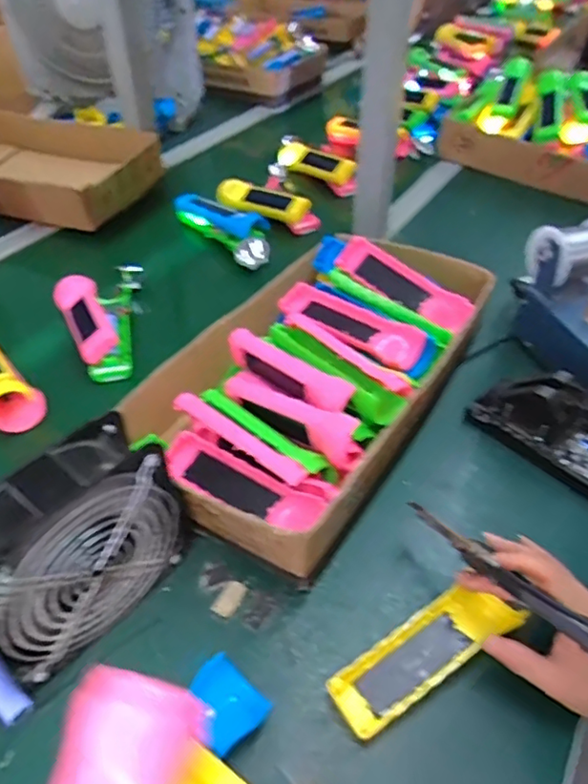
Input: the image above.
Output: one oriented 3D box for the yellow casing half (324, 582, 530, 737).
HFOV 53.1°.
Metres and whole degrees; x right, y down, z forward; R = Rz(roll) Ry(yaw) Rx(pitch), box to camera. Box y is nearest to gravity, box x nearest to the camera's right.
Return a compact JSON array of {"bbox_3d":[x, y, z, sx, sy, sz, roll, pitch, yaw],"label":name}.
[{"bbox_3d":[0.097,0.188,0.429,0.150,0.019,0.046,-25,52,-22],"label":"yellow casing half"}]

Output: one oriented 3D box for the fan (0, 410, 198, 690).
[{"bbox_3d":[-0.153,0.107,0.420,0.071,0.147,0.159,29,51,27],"label":"fan"}]

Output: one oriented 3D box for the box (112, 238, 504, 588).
[{"bbox_3d":[0.031,-0.025,0.596,0.232,0.090,0.421,27,50,25],"label":"box"}]

